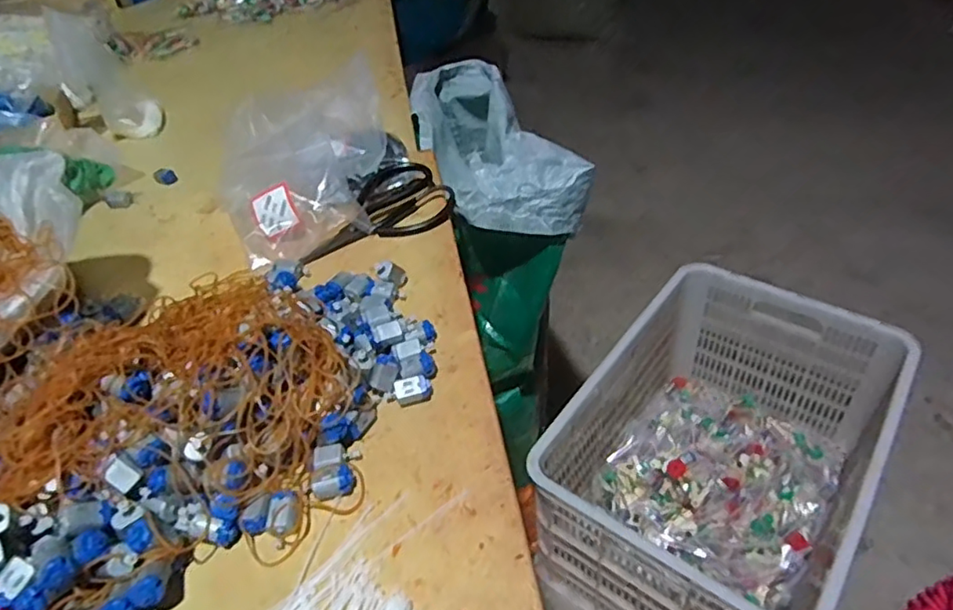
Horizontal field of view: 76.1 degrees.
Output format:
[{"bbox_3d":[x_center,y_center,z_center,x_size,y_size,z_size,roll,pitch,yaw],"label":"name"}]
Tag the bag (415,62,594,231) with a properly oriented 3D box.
[{"bbox_3d":[0.001,-0.216,0.864,0.150,0.128,0.456,-14,42,-9],"label":"bag"}]

